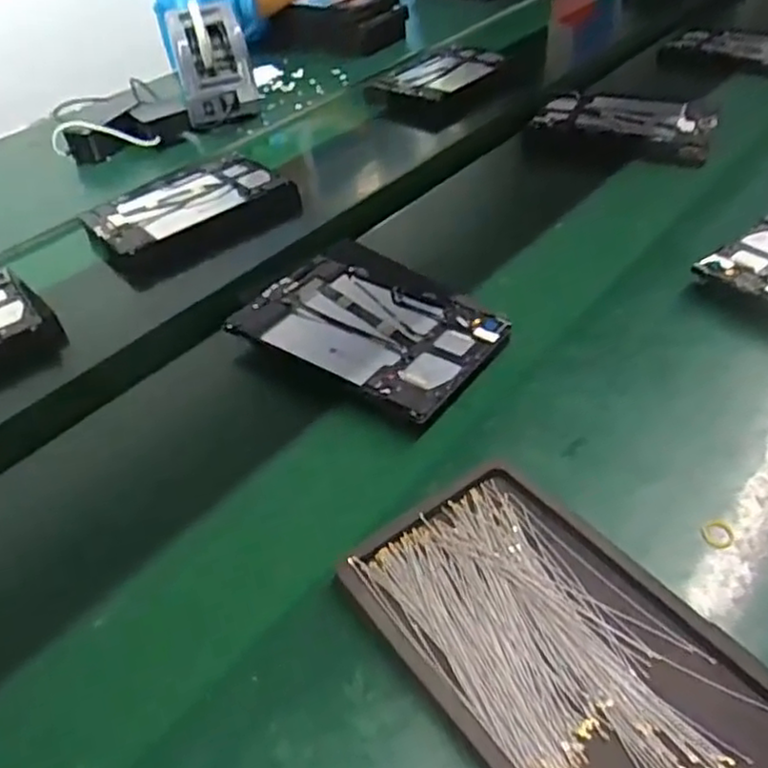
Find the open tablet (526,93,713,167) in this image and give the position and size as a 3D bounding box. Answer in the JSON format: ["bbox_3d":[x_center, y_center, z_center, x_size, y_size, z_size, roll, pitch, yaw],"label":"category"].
[{"bbox_3d":[0.347,-0.376,0.982,0.244,0.029,0.157,24,51,29],"label":"open tablet"}]

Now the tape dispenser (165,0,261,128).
[{"bbox_3d":[-0.280,-0.523,1.110,0.118,0.145,0.139,-14,43,-11],"label":"tape dispenser"}]

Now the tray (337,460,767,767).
[{"bbox_3d":[0.101,0.157,0.412,0.156,0.023,0.243,-27,47,-24],"label":"tray"}]

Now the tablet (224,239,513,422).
[{"bbox_3d":[-0.010,-0.060,0.666,0.243,0.020,0.174,26,50,30],"label":"tablet"}]

